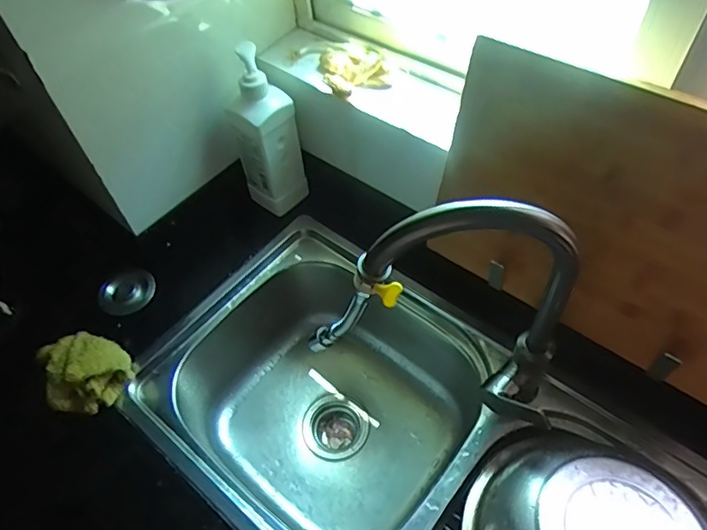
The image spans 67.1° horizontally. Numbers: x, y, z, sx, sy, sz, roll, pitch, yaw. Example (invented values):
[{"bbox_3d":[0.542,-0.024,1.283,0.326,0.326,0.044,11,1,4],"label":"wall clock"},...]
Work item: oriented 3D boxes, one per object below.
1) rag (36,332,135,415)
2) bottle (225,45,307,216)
[{"bbox_3d":[-0.389,0.148,0.755,0.138,0.054,0.106,29,61,23],"label":"rag"},{"bbox_3d":[-0.133,-0.201,0.822,0.084,0.271,0.062,-40,61,-22],"label":"bottle"}]

